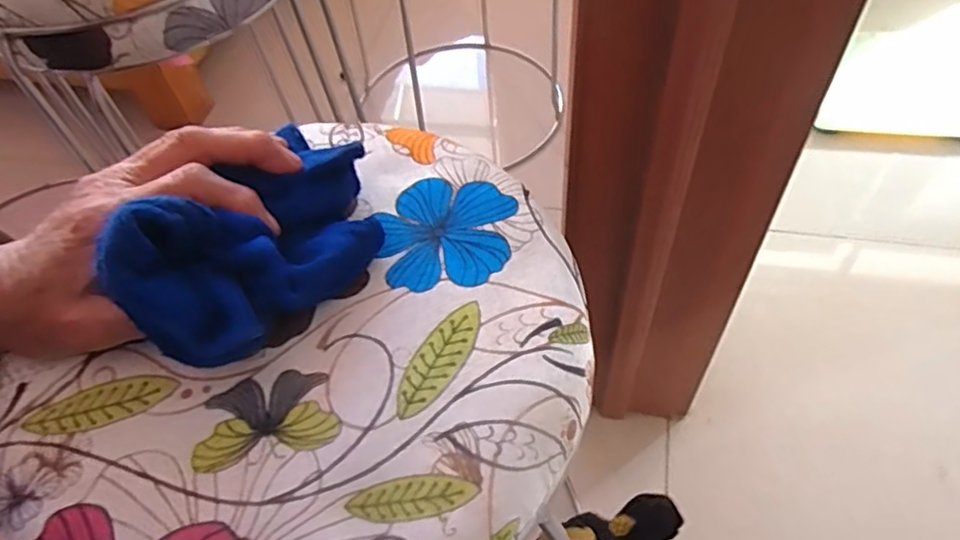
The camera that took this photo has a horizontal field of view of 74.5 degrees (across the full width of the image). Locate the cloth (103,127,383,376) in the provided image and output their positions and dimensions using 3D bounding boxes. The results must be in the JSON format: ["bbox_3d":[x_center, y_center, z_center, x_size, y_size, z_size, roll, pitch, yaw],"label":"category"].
[{"bbox_3d":[-0.096,-0.019,0.282,0.064,0.073,0.127,30,62,23],"label":"cloth"}]

